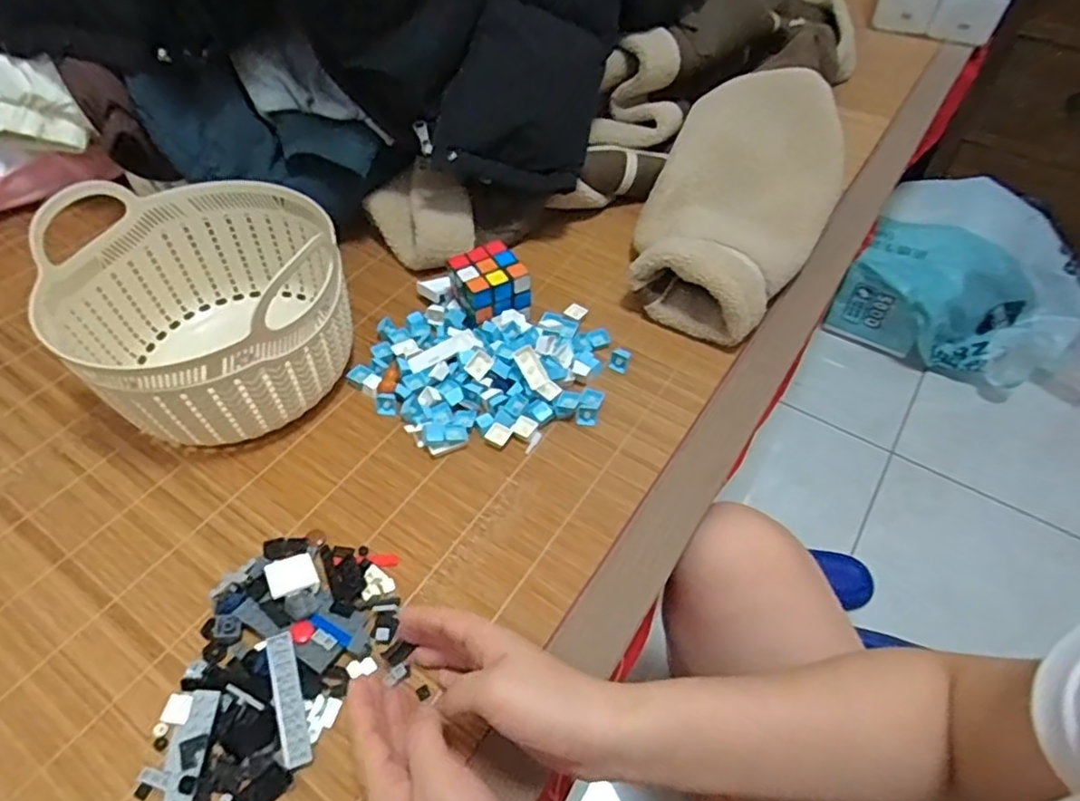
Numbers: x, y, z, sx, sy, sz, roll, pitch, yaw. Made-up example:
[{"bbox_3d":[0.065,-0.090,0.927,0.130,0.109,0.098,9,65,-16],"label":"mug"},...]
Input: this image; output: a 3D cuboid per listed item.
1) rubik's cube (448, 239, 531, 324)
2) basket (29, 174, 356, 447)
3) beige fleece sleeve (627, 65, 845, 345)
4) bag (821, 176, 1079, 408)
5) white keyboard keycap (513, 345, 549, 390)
[{"bbox_3d":[-0.048,-0.108,0.613,0.056,0.058,0.064,-23,54,-18],"label":"rubik's cube"},{"bbox_3d":[-0.278,-0.079,0.540,0.210,0.144,0.221,-18,53,-15],"label":"basket"},{"bbox_3d":[0.216,-0.222,0.676,0.177,0.110,0.364,23,54,17],"label":"beige fleece sleeve"},{"bbox_3d":[0.794,-0.200,1.157,0.421,0.202,0.328,27,56,20],"label":"bag"},{"bbox_3d":[-0.008,-0.029,0.556,0.018,0.008,0.038,-25,82,-20],"label":"white keyboard keycap"}]

